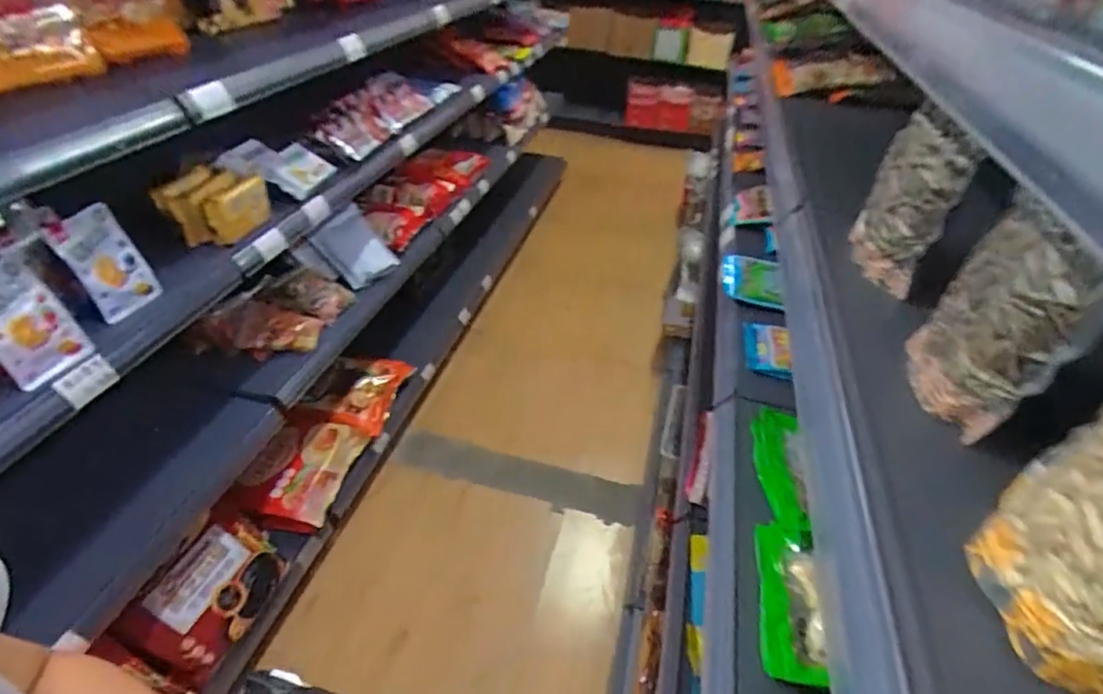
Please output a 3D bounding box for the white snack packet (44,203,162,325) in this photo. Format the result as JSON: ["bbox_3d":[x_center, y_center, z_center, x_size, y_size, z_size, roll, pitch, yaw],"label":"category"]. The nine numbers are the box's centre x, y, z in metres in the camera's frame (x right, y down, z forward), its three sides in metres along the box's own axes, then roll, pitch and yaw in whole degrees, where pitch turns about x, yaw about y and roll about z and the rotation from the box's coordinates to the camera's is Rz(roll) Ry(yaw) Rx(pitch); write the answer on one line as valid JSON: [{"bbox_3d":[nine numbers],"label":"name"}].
[{"bbox_3d":[-0.662,-0.127,0.856,0.042,0.152,0.100,-20,22,29],"label":"white snack packet"}]

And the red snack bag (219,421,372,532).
[{"bbox_3d":[-0.657,0.307,1.484,0.247,0.084,0.335,8,39,4],"label":"red snack bag"}]

